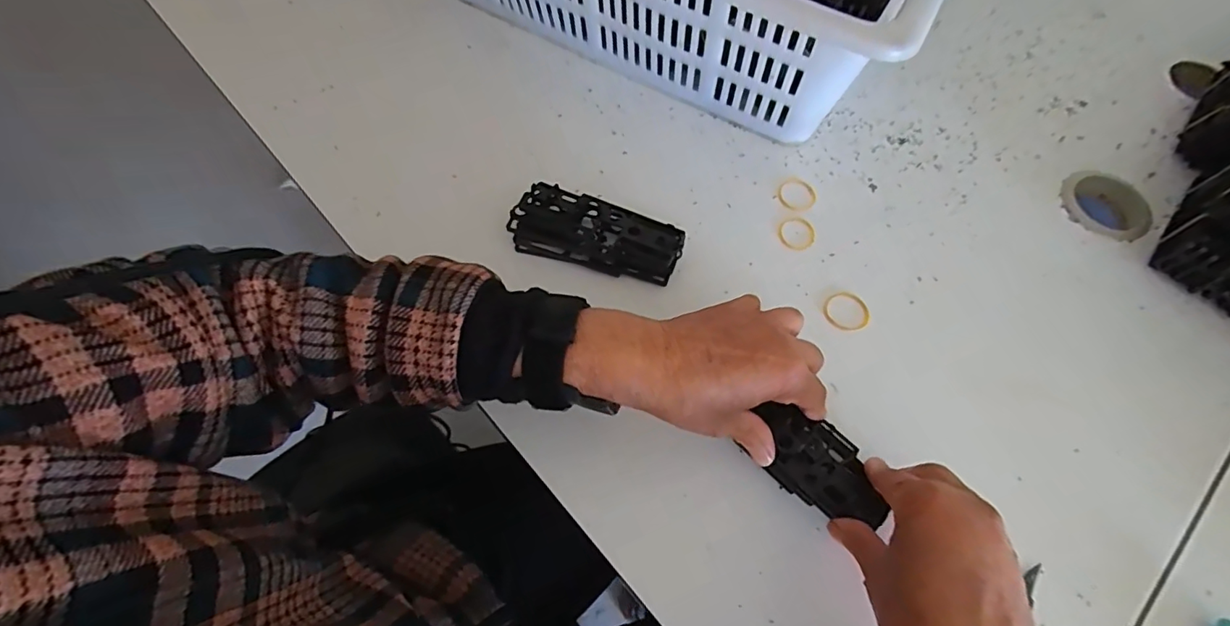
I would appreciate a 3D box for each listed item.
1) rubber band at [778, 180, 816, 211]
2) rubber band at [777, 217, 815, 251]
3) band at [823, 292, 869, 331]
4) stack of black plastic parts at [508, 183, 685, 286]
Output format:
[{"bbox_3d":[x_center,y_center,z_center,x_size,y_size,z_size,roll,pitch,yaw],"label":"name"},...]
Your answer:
[{"bbox_3d":[0.151,-0.098,0.444,0.031,0.004,0.034,1,63,-1],"label":"rubber band"},{"bbox_3d":[0.145,-0.064,0.428,0.029,0.004,0.032,22,65,10],"label":"rubber band"},{"bbox_3d":[0.171,-0.002,0.397,0.033,0.004,0.030,-9,64,-6],"label":"band"},{"bbox_3d":[-0.013,-0.060,0.410,0.125,0.030,0.050,14,64,5],"label":"stack of black plastic parts"}]

